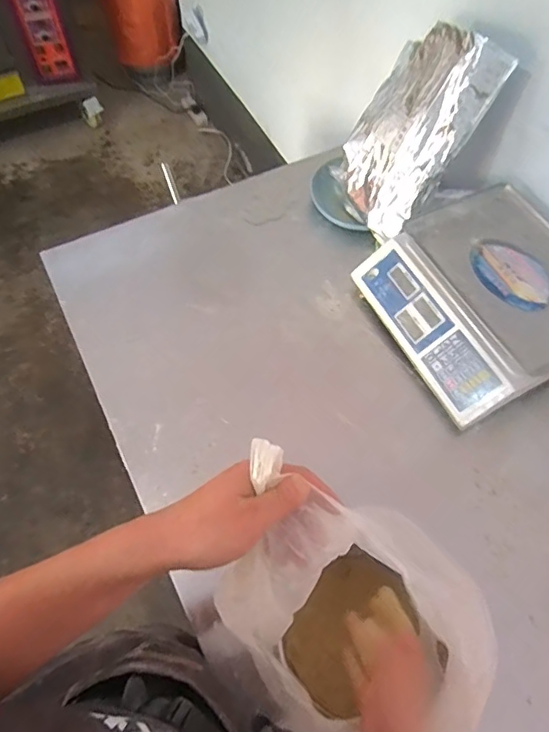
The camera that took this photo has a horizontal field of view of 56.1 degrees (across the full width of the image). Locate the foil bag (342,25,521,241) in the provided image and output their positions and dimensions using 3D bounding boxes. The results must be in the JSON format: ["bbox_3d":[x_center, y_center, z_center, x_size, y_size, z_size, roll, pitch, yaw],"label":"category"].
[{"bbox_3d":[0.229,-0.437,0.937,0.065,0.336,0.248,2,46,-38],"label":"foil bag"}]

